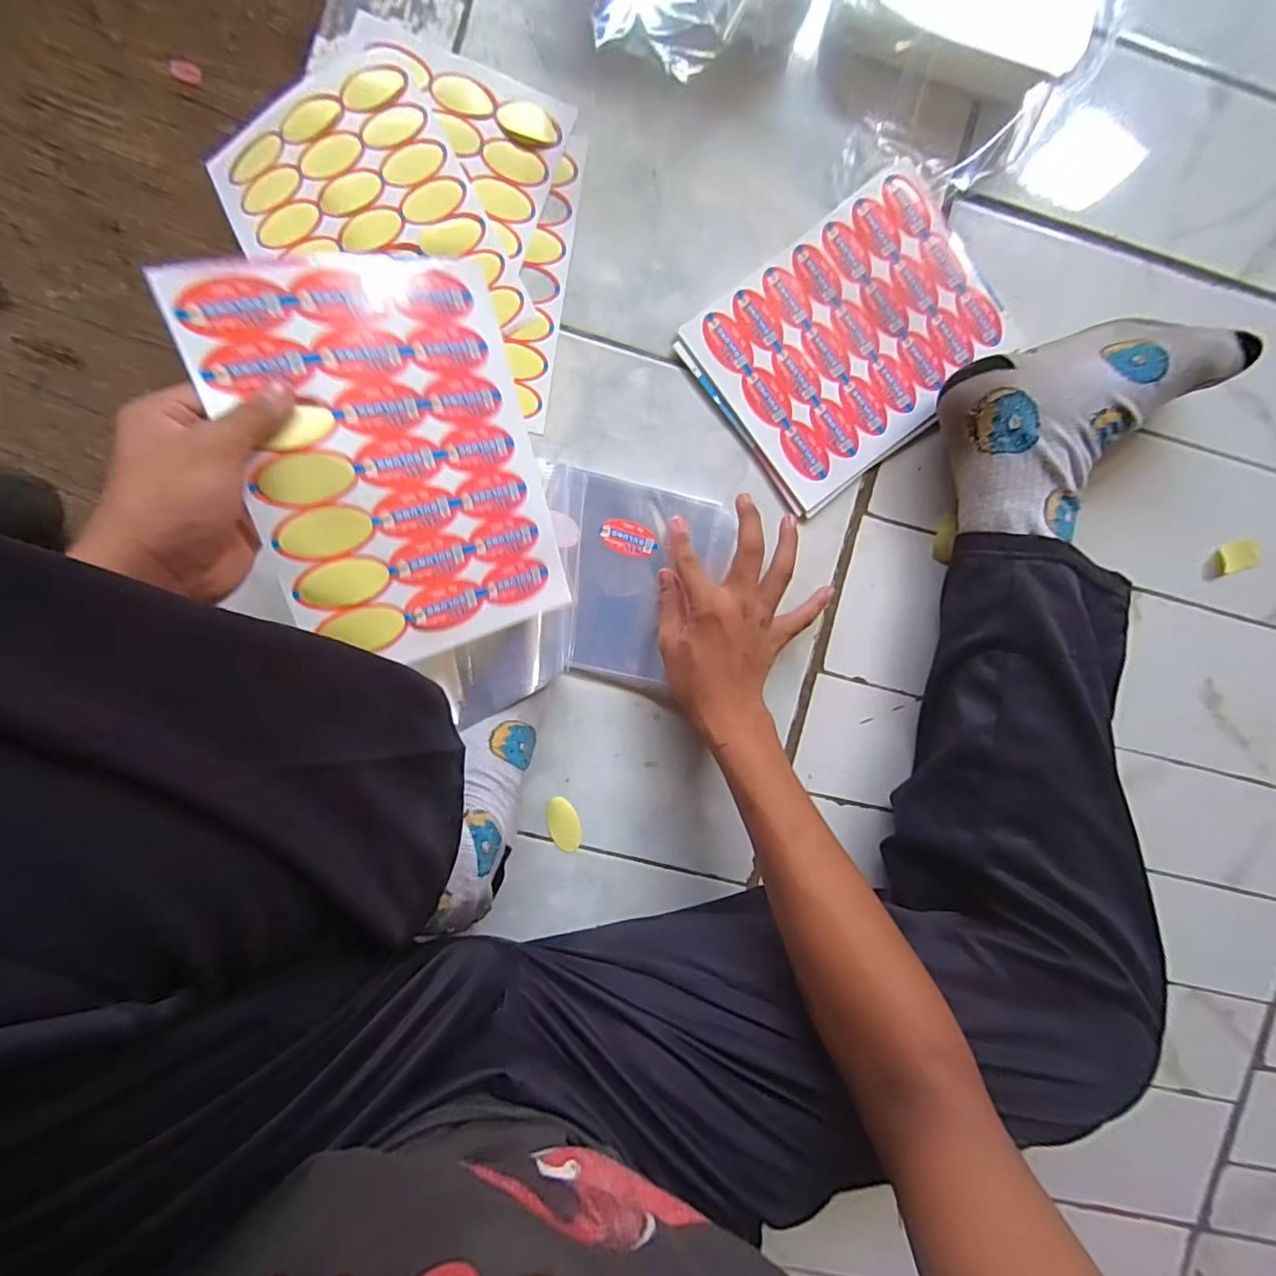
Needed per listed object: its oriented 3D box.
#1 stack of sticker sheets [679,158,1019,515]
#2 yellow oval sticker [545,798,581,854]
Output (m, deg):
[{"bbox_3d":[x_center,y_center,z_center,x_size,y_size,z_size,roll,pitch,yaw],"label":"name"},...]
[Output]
[{"bbox_3d":[0.175,-0.242,0.454,0.240,0.009,0.178,-38,95,-1],"label":"stack of sticker sheets"},{"bbox_3d":[-0.061,0.156,0.466,0.024,0.004,0.047,-18,94,-3],"label":"yellow oval sticker"}]

